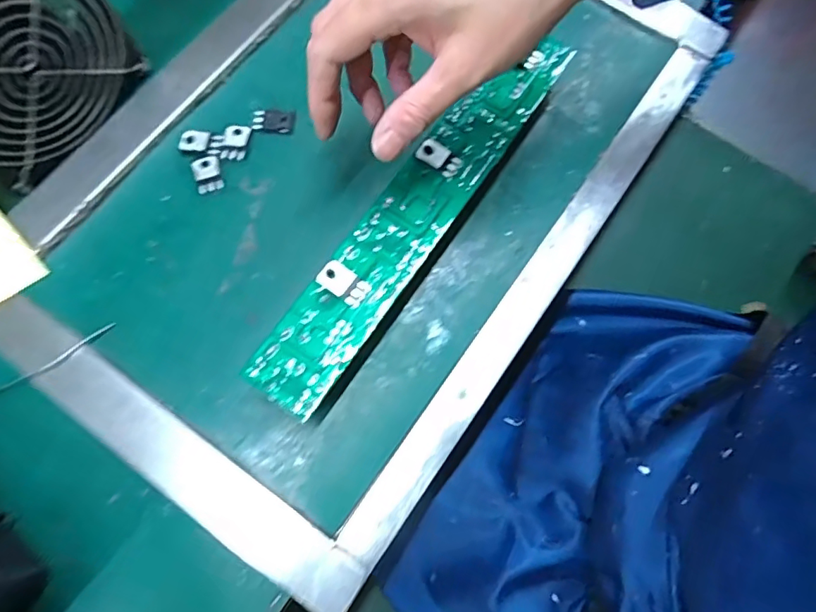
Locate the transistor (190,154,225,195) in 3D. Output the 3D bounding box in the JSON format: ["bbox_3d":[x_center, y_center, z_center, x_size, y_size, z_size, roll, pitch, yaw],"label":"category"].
[{"bbox_3d":[-0.128,-0.084,0.313,0.017,0.004,0.025,-21,76,-7],"label":"transistor"}]

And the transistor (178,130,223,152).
[{"bbox_3d":[-0.134,-0.107,0.318,0.027,0.004,0.015,4,75,0],"label":"transistor"}]

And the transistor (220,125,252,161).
[{"bbox_3d":[-0.112,-0.107,0.320,0.015,0.004,0.025,7,75,1],"label":"transistor"}]

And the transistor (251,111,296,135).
[{"bbox_3d":[-0.089,-0.123,0.325,0.027,0.004,0.015,6,75,1],"label":"transistor"}]

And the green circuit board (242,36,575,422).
[{"bbox_3d":[0.008,-0.061,0.288,0.042,0.014,0.274,35,76,5],"label":"green circuit board"}]

